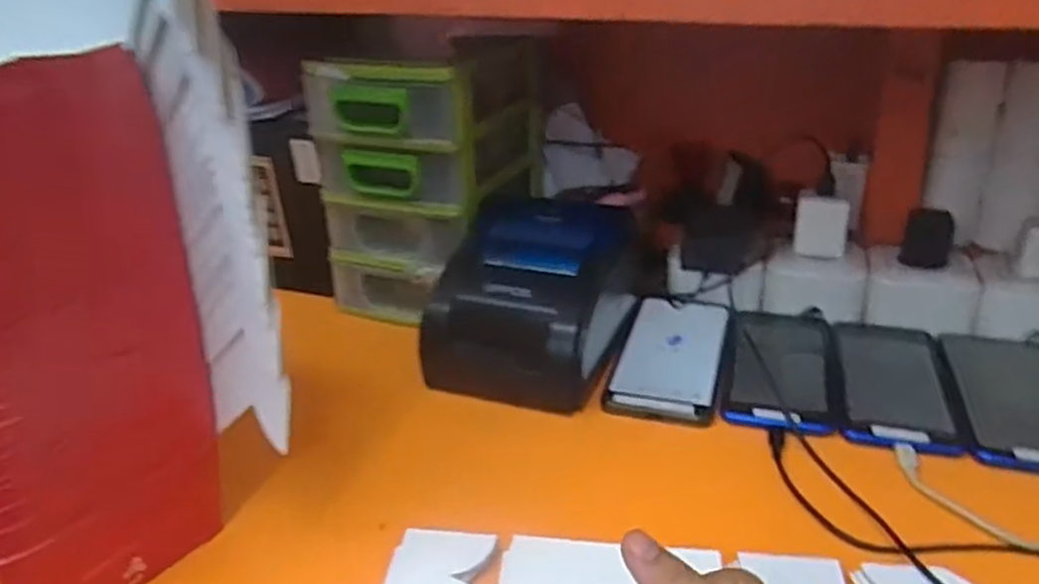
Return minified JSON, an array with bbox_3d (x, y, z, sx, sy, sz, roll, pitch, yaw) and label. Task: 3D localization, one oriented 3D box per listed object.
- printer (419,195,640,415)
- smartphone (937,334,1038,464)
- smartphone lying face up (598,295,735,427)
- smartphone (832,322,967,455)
[{"bbox_3d":[0.013,-0.003,0.612,0.131,0.101,0.177,7,27,20],"label":"printer"},{"bbox_3d":[0.344,0.070,0.549,0.074,0.006,0.168,7,27,20],"label":"smartphone"},{"bbox_3d":[0.117,0.049,0.601,0.078,0.015,0.169,6,26,17],"label":"smartphone lying face up"},{"bbox_3d":[0.272,0.062,0.569,0.074,0.010,0.168,6,26,17],"label":"smartphone"}]

